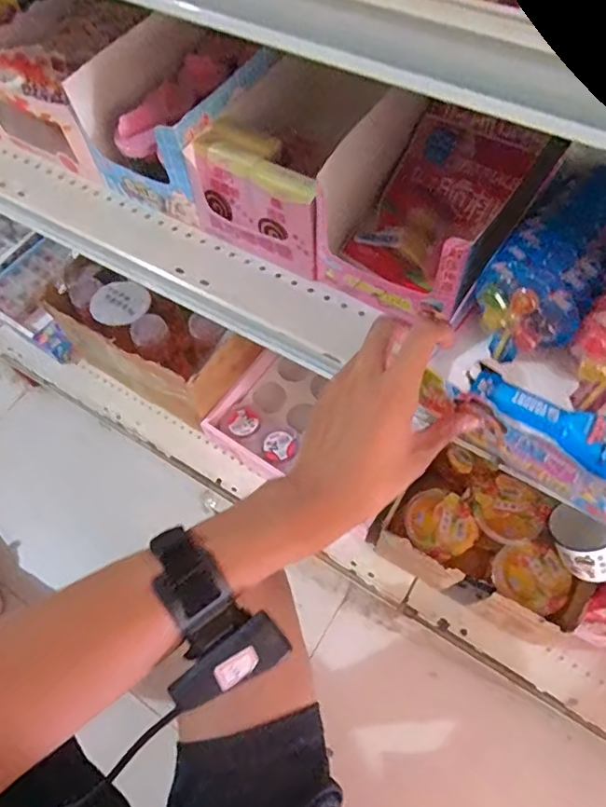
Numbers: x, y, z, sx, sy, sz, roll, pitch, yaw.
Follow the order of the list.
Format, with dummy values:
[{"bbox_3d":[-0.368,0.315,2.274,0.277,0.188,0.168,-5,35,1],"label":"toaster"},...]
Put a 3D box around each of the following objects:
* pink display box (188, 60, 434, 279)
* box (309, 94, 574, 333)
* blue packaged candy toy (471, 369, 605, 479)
[{"bbox_3d":[0.004,-0.239,0.505,0.149,0.107,0.195,30,68,17],"label":"pink display box"},{"bbox_3d":[0.117,-0.183,0.470,0.134,0.106,0.205,33,68,18],"label":"box"},{"bbox_3d":[0.175,0.015,0.363,0.125,0.015,0.037,29,67,16],"label":"blue packaged candy toy"}]

